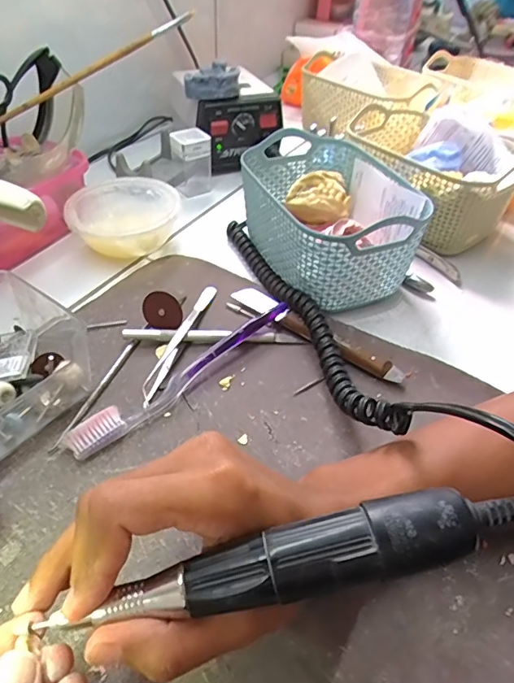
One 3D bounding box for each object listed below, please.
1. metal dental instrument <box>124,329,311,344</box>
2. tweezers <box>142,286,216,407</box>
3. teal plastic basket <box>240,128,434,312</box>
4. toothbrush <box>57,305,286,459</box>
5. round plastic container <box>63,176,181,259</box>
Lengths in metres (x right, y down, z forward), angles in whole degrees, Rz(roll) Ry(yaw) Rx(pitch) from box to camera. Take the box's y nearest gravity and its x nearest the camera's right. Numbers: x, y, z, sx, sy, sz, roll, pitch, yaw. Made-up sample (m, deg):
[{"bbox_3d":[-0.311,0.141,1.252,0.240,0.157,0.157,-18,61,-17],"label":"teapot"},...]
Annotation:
[{"bbox_3d":[-0.031,-0.004,0.378,0.137,0.013,0.008,-1,45,-5],"label":"metal dental instrument"},{"bbox_3d":[-0.058,-0.002,0.373,0.012,0.014,0.133,13,45,10],"label":"tweezers"},{"bbox_3d":[0.060,-0.109,0.444,0.117,0.081,0.172,-15,47,-18],"label":"teal plastic basket"},{"bbox_3d":[-0.046,0.021,0.348,0.186,0.017,0.018,-33,55,-31],"label":"toothbrush"},{"bbox_3d":[-0.125,-0.114,0.469,0.098,0.040,0.095,2,44,-2],"label":"round plastic container"}]

